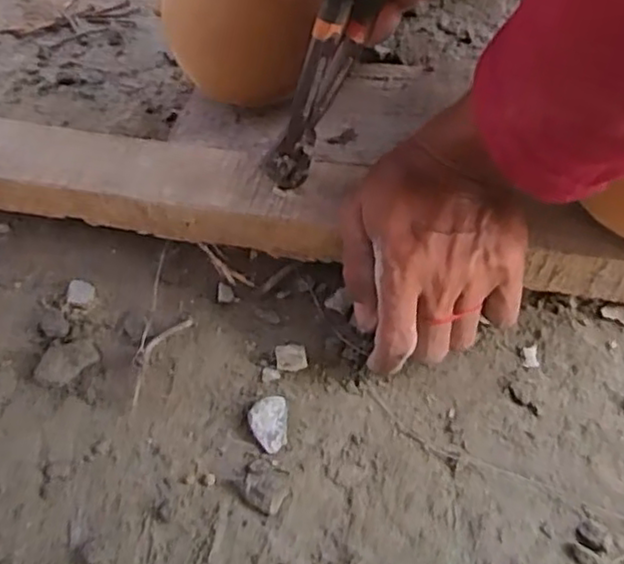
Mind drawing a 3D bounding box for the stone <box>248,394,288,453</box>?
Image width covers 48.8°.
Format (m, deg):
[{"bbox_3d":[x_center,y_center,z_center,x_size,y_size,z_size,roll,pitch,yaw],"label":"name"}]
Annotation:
[{"bbox_3d":[-0.025,0.082,0.394,0.021,0.011,0.030,-3,55,1],"label":"stone"}]

